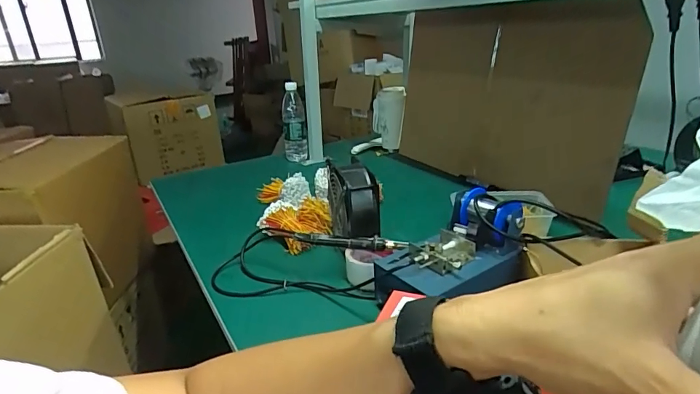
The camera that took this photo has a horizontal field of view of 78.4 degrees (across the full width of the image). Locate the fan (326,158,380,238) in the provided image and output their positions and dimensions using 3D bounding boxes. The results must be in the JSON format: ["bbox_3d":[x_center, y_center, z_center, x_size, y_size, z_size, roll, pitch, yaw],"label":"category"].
[{"bbox_3d":[0.005,0.007,0.741,0.070,0.112,0.115,-8,22,-11],"label":"fan"}]

